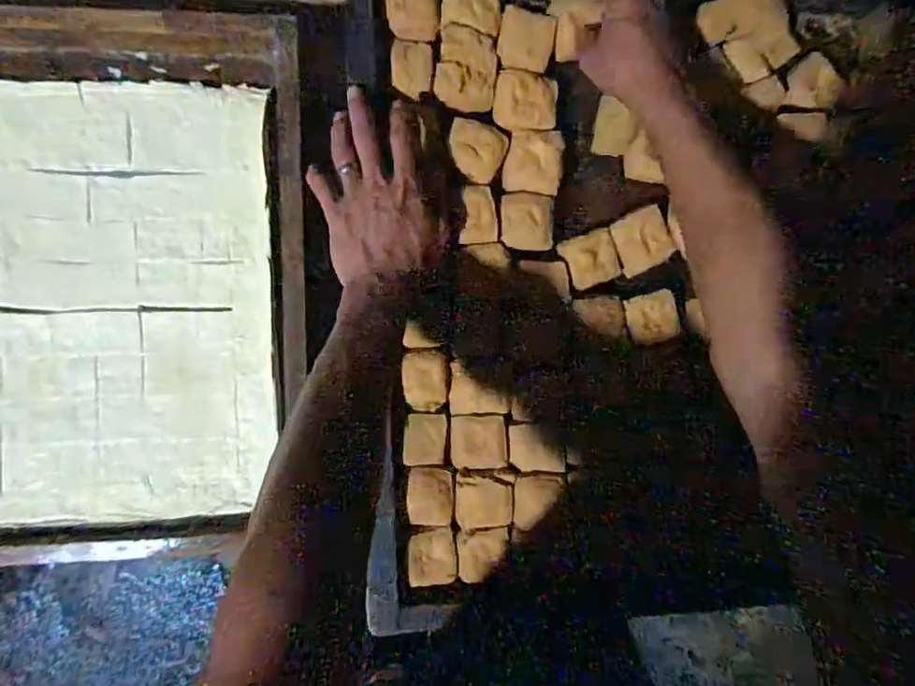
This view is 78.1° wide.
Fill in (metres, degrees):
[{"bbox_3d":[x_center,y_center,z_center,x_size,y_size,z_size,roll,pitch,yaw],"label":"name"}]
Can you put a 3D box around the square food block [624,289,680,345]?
[{"bbox_3d":[0.178,-0.023,0.515,0.044,0.014,0.044,-16,92,-7],"label":"square food block"}]

